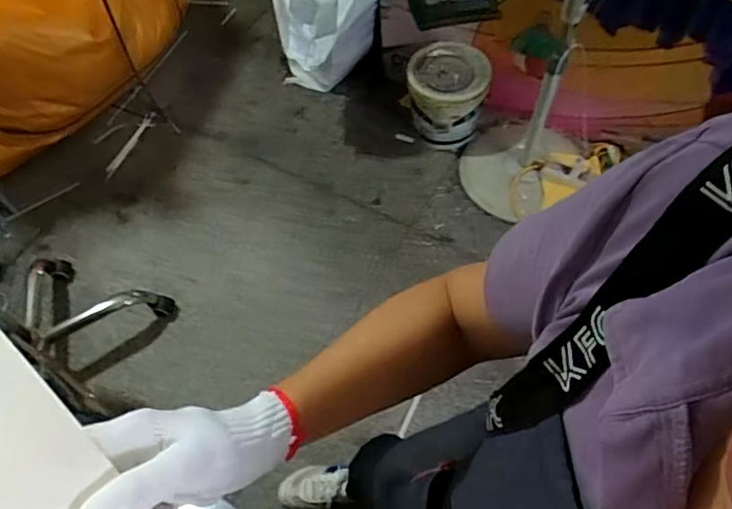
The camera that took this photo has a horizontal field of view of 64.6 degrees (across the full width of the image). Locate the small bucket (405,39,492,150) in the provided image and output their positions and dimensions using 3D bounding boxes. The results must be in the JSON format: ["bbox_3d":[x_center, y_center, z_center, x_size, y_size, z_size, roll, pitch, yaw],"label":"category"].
[{"bbox_3d":[0.257,-0.510,1.865,0.219,0.274,0.233,-1,59,2],"label":"small bucket"}]

